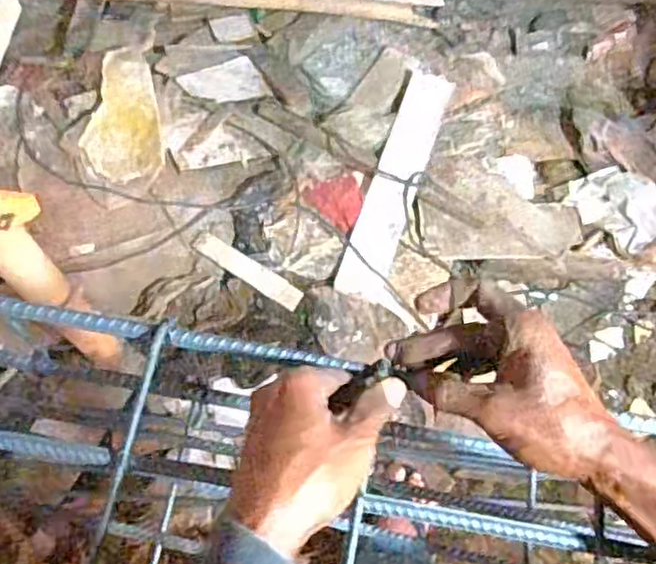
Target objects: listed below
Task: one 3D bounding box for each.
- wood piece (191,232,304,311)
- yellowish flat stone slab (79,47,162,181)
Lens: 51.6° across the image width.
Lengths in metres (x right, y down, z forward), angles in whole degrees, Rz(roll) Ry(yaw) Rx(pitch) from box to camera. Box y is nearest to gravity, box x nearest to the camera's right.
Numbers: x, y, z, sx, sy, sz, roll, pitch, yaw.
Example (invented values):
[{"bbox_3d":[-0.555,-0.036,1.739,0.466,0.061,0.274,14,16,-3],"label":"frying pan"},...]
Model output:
[{"bbox_3d":[-0.175,-0.028,1.464,0.268,0.018,0.047,31,69,11],"label":"wood piece"},{"bbox_3d":[-0.467,-0.388,1.519,0.169,0.034,0.334,-12,68,-7],"label":"yellowish flat stone slab"}]

